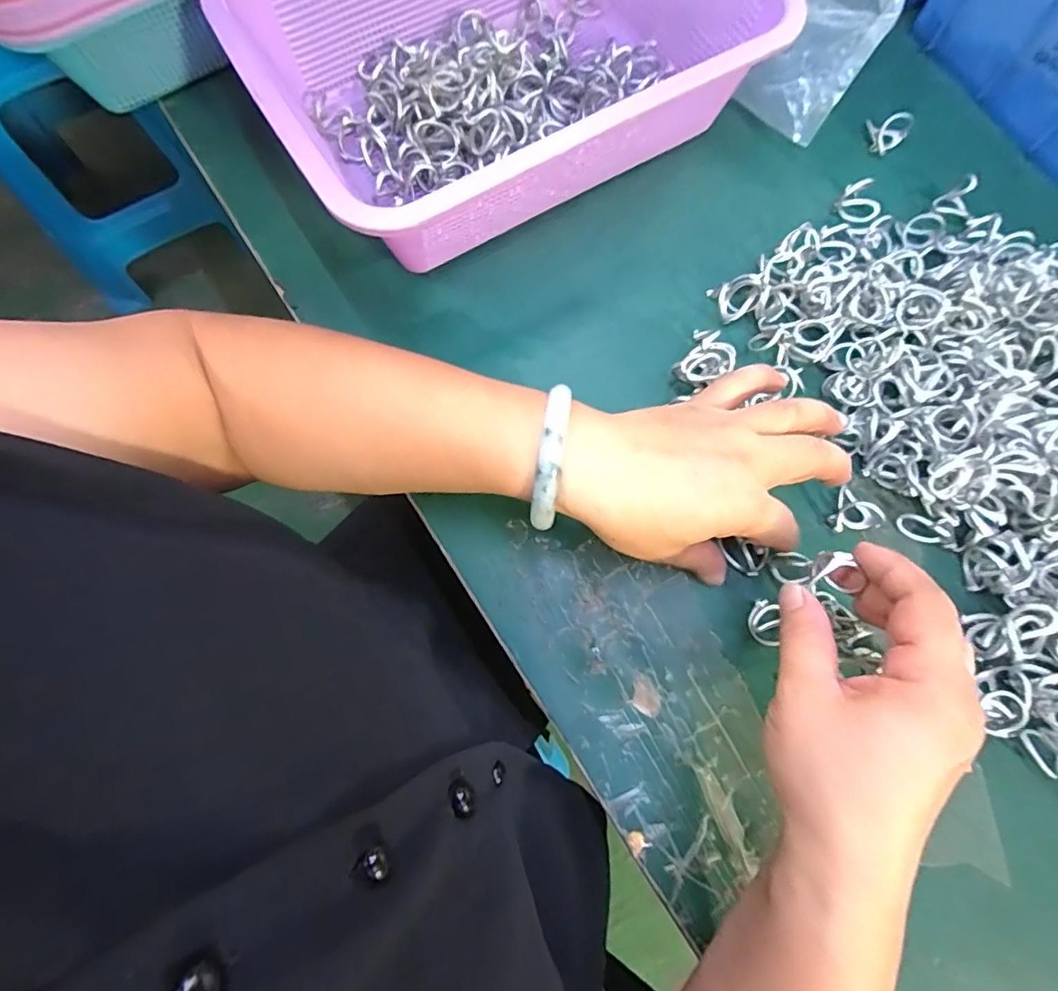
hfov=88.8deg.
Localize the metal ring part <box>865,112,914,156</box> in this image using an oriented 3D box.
[{"bbox_3d":[0.251,-0.258,0.378,0.027,0.021,0.024,32,77,9],"label":"metal ring part"}]

